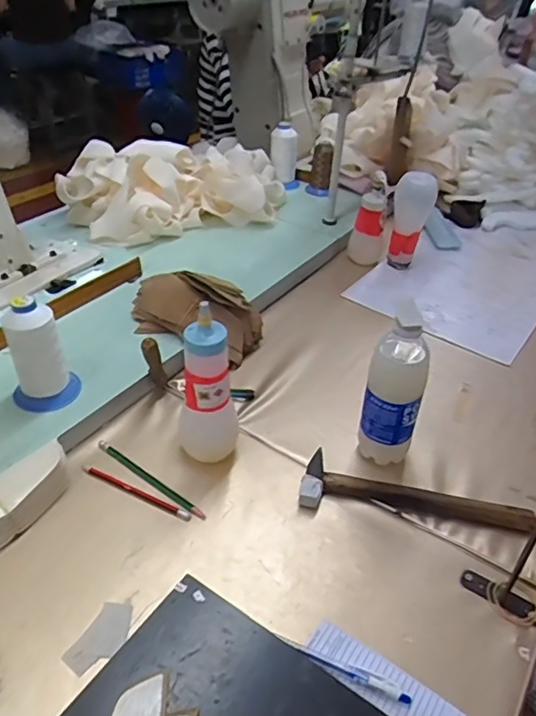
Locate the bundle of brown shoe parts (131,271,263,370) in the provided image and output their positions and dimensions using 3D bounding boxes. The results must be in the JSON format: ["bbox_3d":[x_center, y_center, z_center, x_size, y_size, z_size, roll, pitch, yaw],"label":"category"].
[{"bbox_3d":[-0.114,-0.070,0.835,0.190,0.096,0.092,20,41,19],"label":"bundle of brown shoe parts"}]

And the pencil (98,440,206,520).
[{"bbox_3d":[-0.138,0.138,0.652,0.171,0.004,0.012,27,44,26],"label":"pencil"}]

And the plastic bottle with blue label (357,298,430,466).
[{"bbox_3d":[0.146,0.036,0.644,0.064,0.204,0.060,16,40,15],"label":"plastic bottle with blue label"}]

